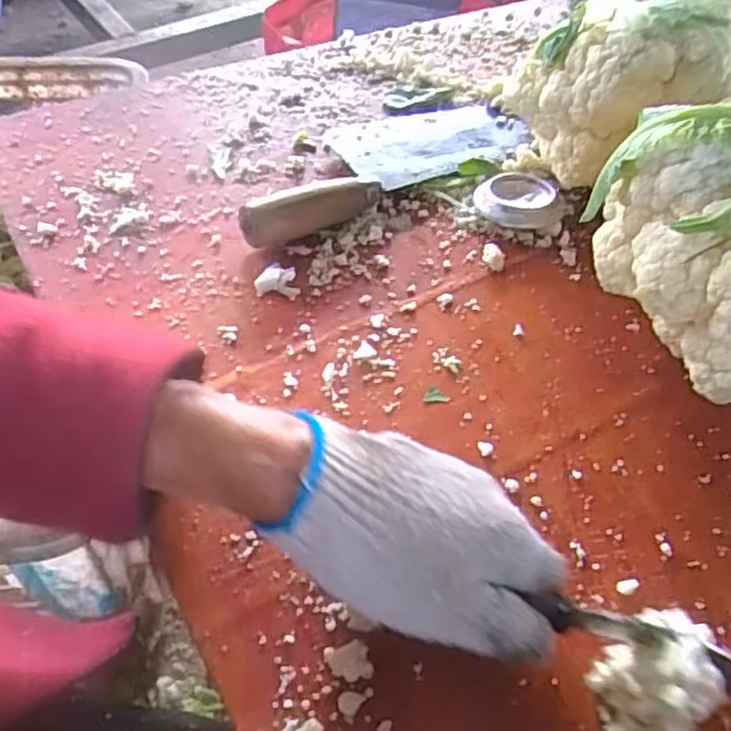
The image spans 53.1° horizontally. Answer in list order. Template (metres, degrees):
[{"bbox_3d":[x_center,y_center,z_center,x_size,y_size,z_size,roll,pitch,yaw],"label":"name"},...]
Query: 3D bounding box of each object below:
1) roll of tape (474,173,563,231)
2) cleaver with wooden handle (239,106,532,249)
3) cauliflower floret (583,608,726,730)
[{"bbox_3d":[0.109,-0.119,0.518,0.061,0.022,0.061,2,53,-3],"label":"roll of tape"},{"bbox_3d":[0.011,-0.156,0.530,0.249,0.030,0.093,-26,59,-23],"label":"cleaver with wooden handle"},{"bbox_3d":[0.122,0.131,0.303,0.047,0.037,0.043,2,53,-3],"label":"cauliflower floret"}]

